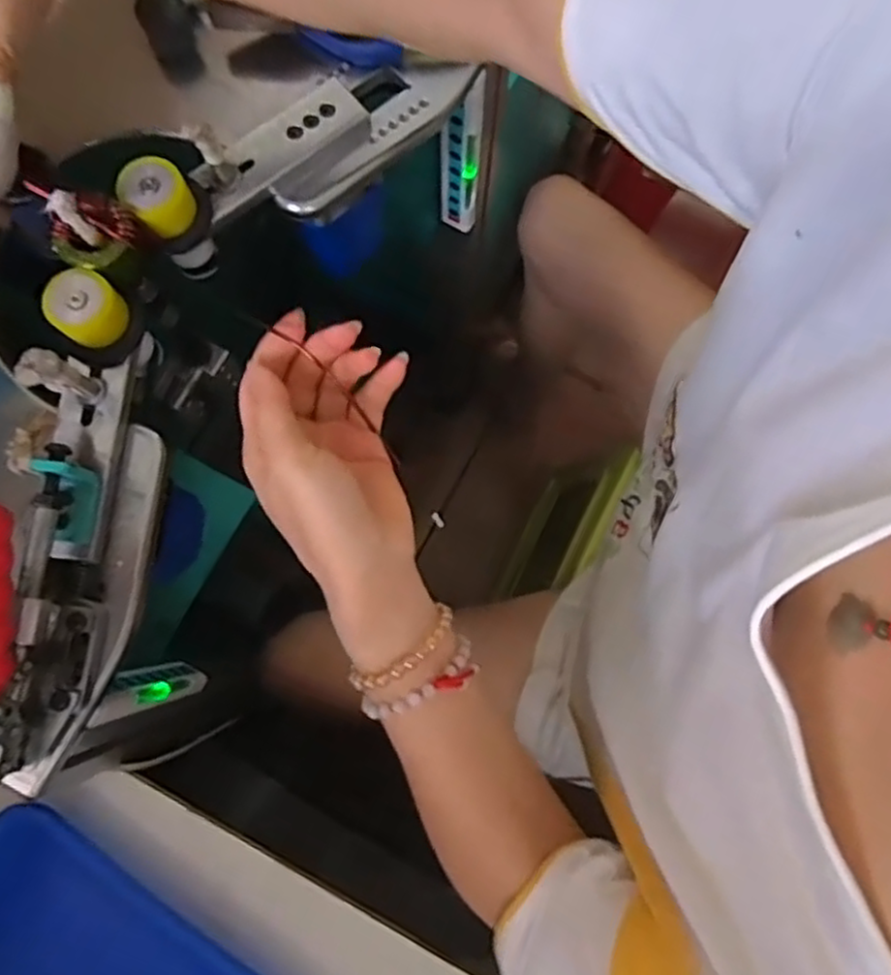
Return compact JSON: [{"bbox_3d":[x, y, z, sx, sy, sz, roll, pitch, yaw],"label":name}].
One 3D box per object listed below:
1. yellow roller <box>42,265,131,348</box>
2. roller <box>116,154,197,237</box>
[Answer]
[{"bbox_3d":[-0.192,-0.096,0.374,0.034,0.023,0.034,0,80,-1],"label":"yellow roller"},{"bbox_3d":[-0.160,-0.163,0.391,0.032,0.026,0.032,0,80,-1],"label":"roller"}]

